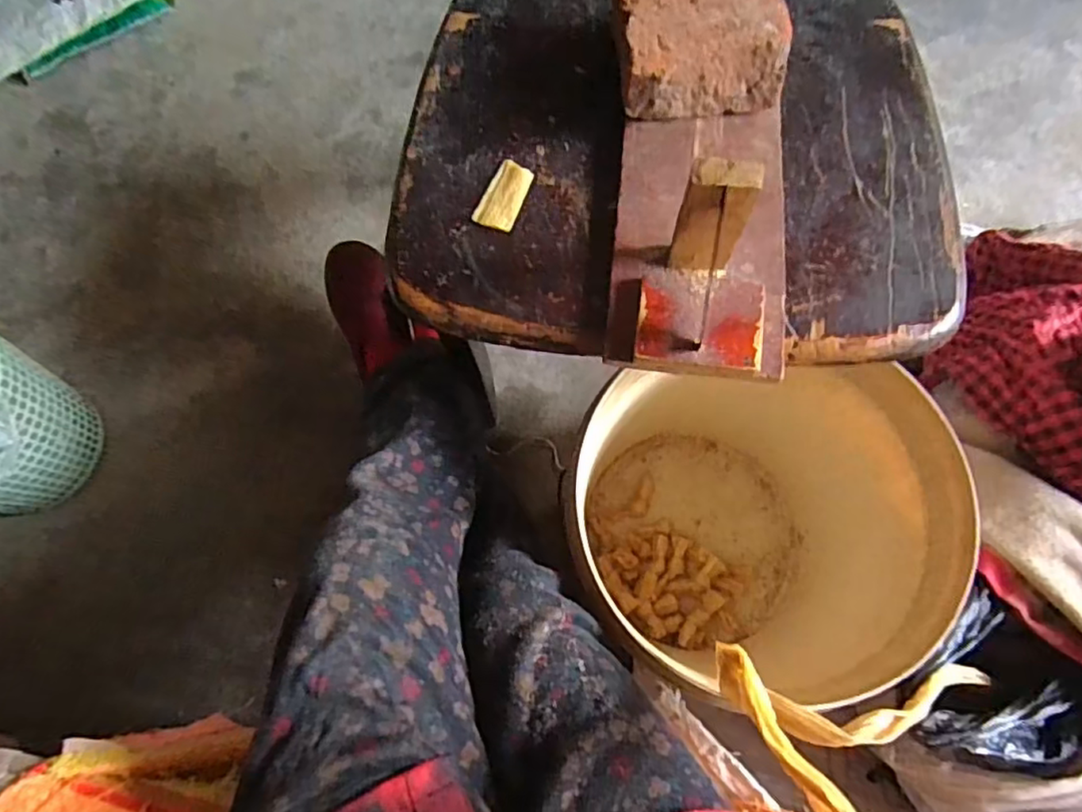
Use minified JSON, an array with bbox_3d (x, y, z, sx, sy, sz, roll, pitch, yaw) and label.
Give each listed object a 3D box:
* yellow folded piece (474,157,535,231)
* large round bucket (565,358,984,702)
[{"bbox_3d":[-0.027,-0.161,0.481,0.031,0.004,0.058,20,73,9],"label":"yellow folded piece"},{"bbox_3d":[0.196,0.111,0.644,0.280,0.346,0.264,0,73,1],"label":"large round bucket"}]

